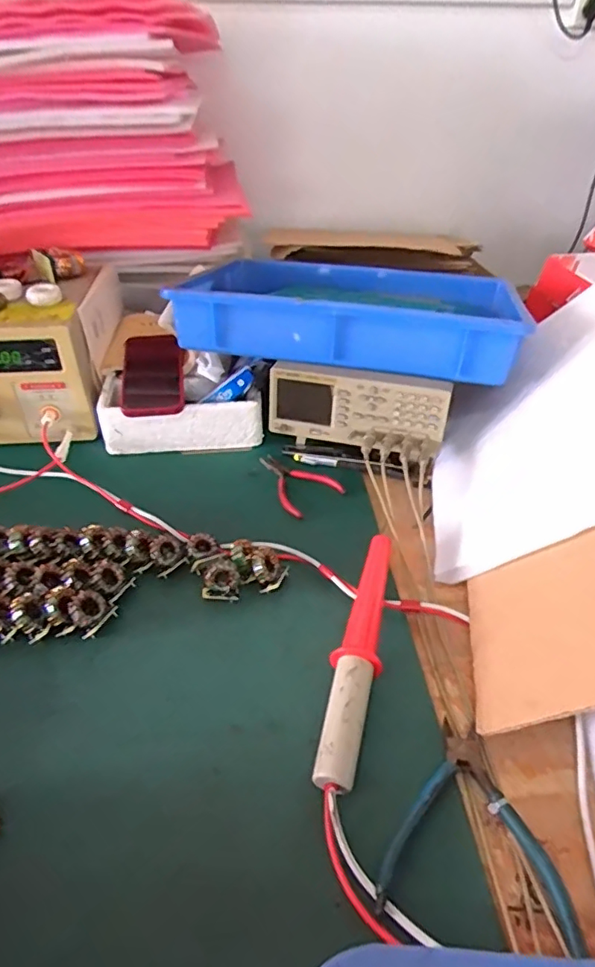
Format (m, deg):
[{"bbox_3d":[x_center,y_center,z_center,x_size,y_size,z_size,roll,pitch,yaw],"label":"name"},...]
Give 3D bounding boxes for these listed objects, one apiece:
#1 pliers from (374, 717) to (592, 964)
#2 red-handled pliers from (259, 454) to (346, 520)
[{"bbox_3d":[0.120,0.233,0.385,0.121,0.013,0.128,7,39,8],"label":"pliers"},{"bbox_3d":[-0.005,-0.006,0.701,0.079,0.020,0.116,-21,43,-25],"label":"red-handled pliers"}]

